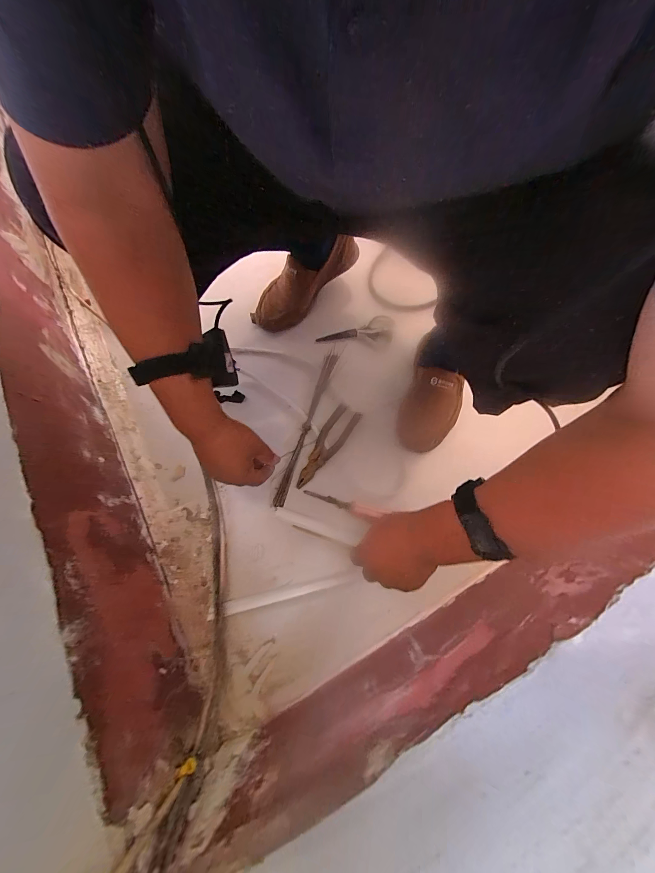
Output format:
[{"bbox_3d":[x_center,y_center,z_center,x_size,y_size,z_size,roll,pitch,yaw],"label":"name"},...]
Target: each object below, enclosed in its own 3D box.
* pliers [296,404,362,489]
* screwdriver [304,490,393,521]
[{"bbox_3d":[-0.003,0.018,0.529,0.048,0.015,0.164,32,73,8],"label":"pliers"},{"bbox_3d":[0.029,0.116,0.498,0.153,0.018,0.023,15,71,3],"label":"screwdriver"}]

